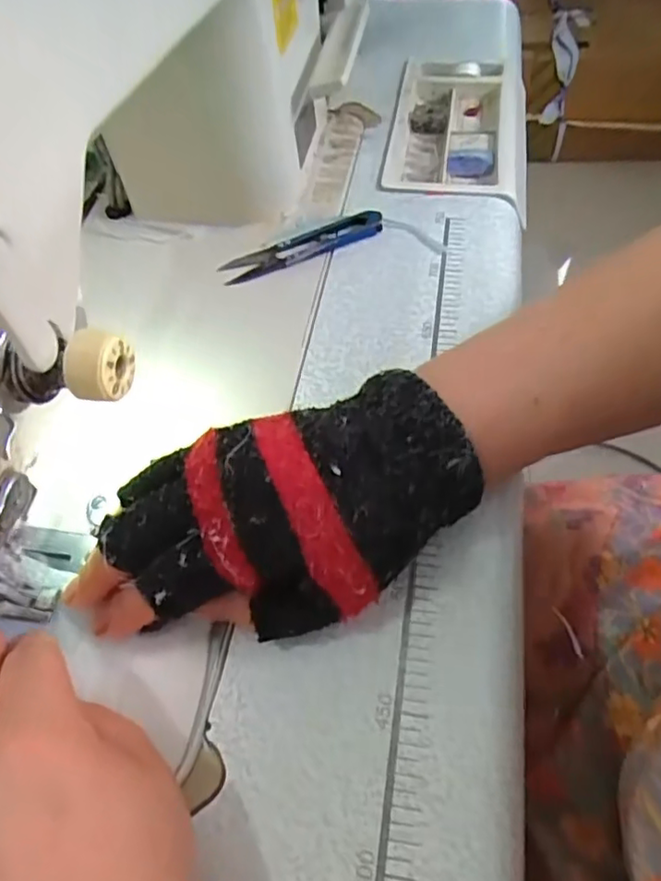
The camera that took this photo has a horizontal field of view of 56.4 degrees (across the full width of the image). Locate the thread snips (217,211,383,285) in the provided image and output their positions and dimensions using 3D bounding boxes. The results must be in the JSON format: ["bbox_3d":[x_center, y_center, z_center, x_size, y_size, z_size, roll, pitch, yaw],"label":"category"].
[{"bbox_3d":[-0.018,-0.122,0.384,0.103,0.009,0.022,-19,56,-9],"label":"thread snips"}]

